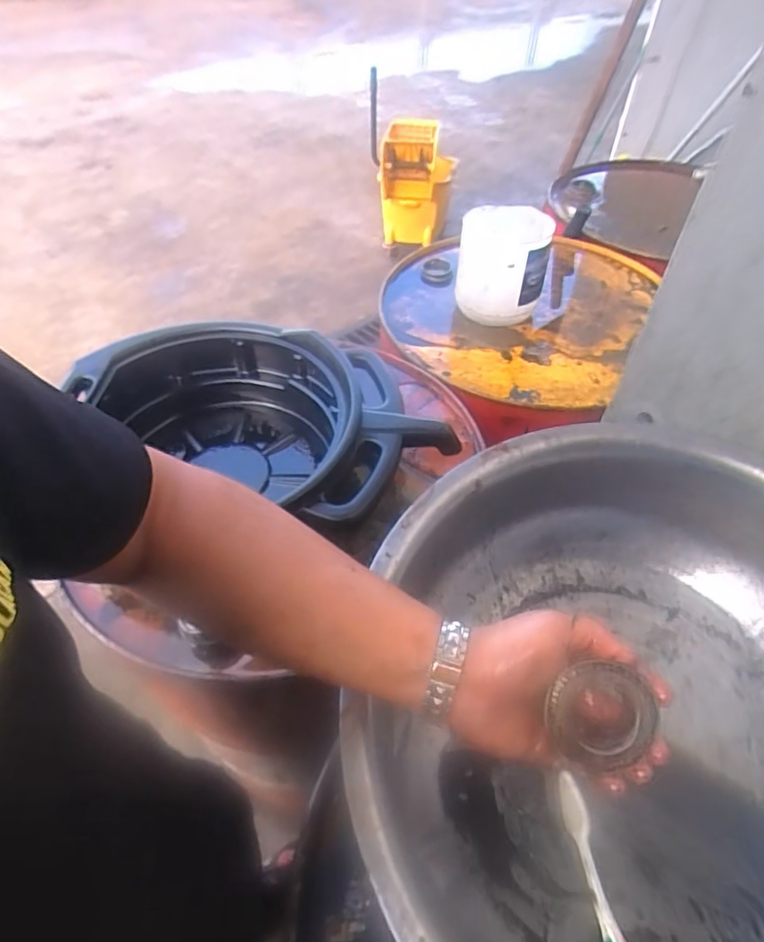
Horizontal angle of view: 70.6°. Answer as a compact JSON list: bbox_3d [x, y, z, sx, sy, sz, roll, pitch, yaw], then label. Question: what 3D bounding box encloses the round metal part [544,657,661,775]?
[{"bbox_3d":[0.140,0.158,0.352,0.061,0.017,0.061,-1,83,8],"label":"round metal part"}]

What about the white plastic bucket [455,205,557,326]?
[{"bbox_3d":[0.210,-0.357,0.954,0.147,0.171,0.136,0,49,0],"label":"white plastic bucket"}]

